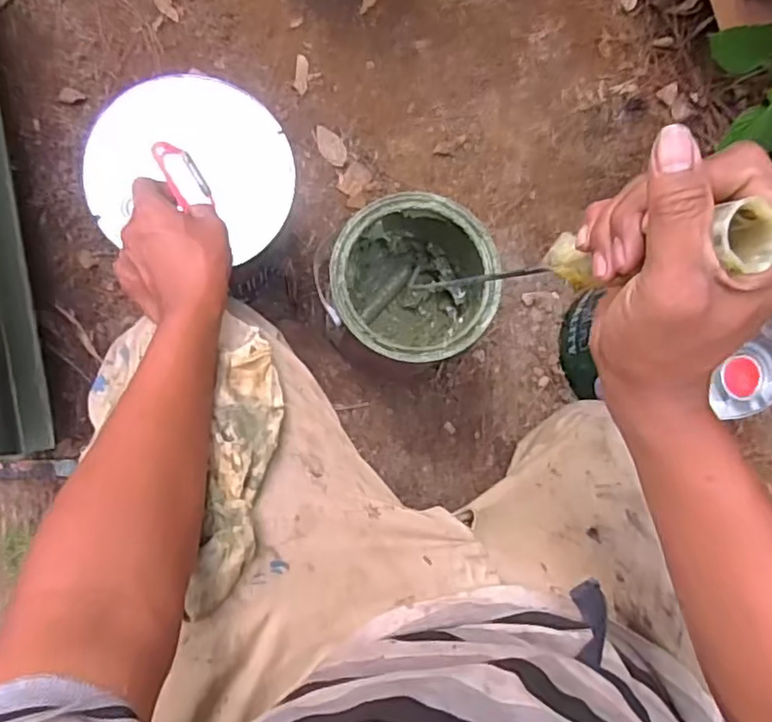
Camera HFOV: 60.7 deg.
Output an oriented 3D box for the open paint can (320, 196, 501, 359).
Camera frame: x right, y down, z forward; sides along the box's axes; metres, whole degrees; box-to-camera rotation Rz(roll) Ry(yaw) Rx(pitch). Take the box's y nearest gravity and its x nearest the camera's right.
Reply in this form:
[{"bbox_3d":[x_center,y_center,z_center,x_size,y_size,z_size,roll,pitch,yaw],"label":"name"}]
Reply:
[{"bbox_3d":[0.022,-0.073,0.723,0.163,0.181,0.161,1,83,-6],"label":"open paint can"}]

